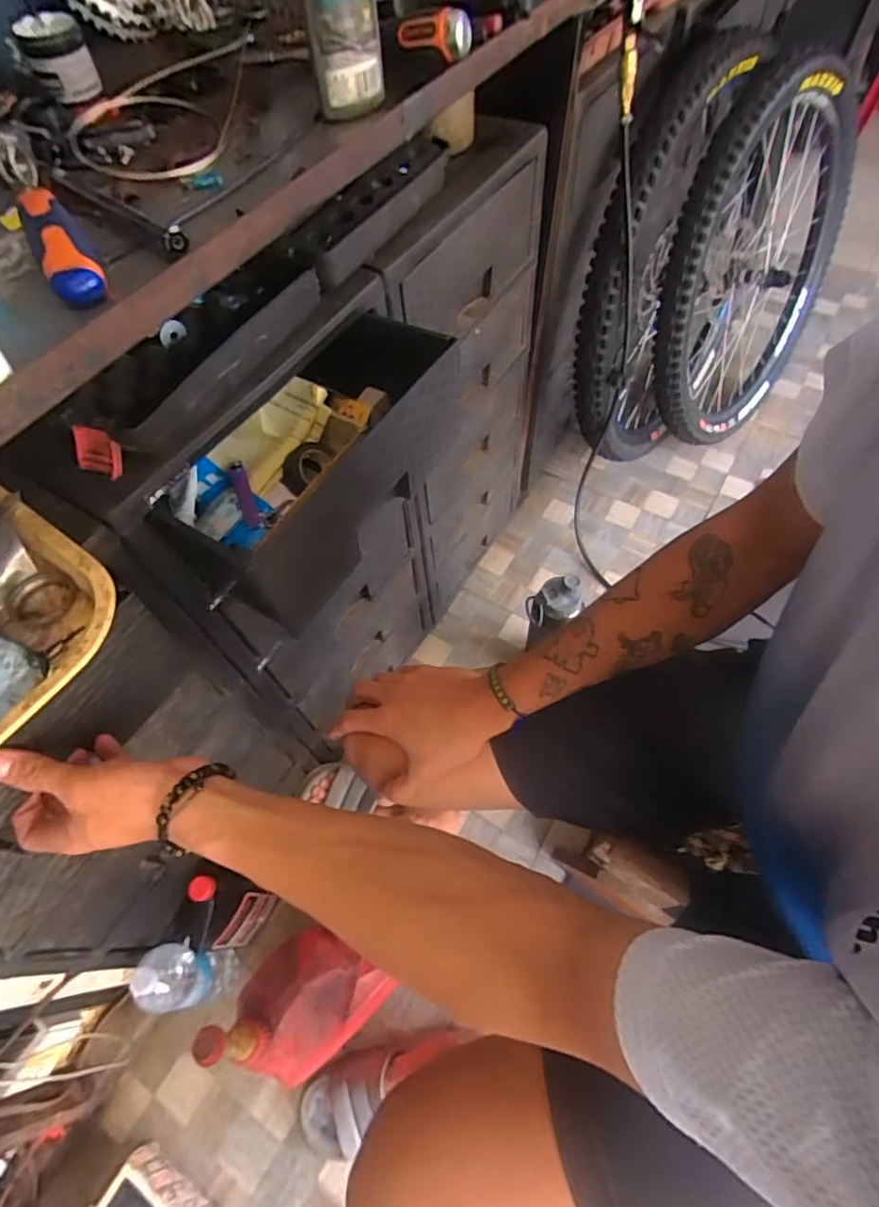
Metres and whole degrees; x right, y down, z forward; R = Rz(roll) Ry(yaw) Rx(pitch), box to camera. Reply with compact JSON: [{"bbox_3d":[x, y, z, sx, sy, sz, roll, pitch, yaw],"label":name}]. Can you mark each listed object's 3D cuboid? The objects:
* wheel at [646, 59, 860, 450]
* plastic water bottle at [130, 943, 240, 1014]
[{"bbox_3d":[0.667,-0.716,1.253,0.114,0.691,0.711,31,73,35],"label":"wheel"},{"bbox_3d":[-0.361,0.544,0.839,0.070,0.247,0.074,-4,58,1],"label":"plastic water bottle"}]

